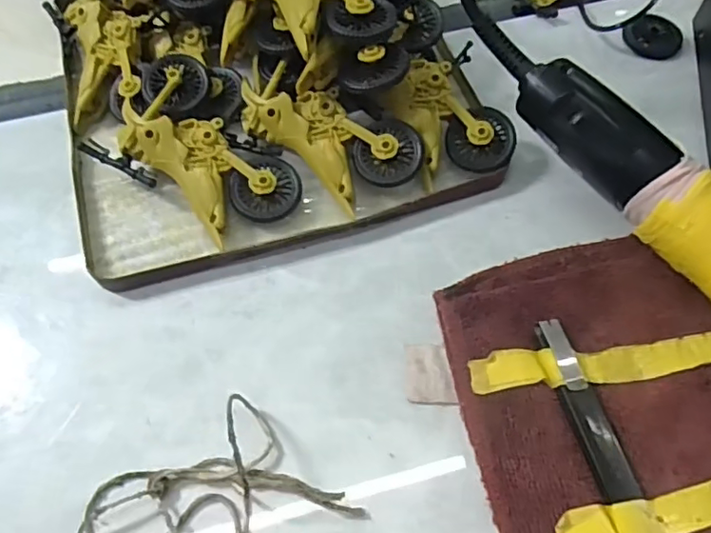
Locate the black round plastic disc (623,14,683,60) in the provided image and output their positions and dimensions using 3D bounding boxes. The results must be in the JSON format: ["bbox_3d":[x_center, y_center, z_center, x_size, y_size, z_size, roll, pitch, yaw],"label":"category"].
[{"bbox_3d":[0.201,-0.154,0.392,0.036,0.004,0.029,38,90,10],"label":"black round plastic disc"}]

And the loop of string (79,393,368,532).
[{"bbox_3d":[-0.072,0.116,0.242,0.126,0.011,0.084,-39,68,-18],"label":"loop of string"}]

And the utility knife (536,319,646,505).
[{"bbox_3d":[0.111,0.087,0.248,0.019,0.005,0.138,-13,63,-6],"label":"utility knife"}]

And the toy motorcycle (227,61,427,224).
[{"bbox_3d":[-0.017,-0.070,0.330,0.104,0.034,0.053,31,67,16],"label":"toy motorcycle"}]

